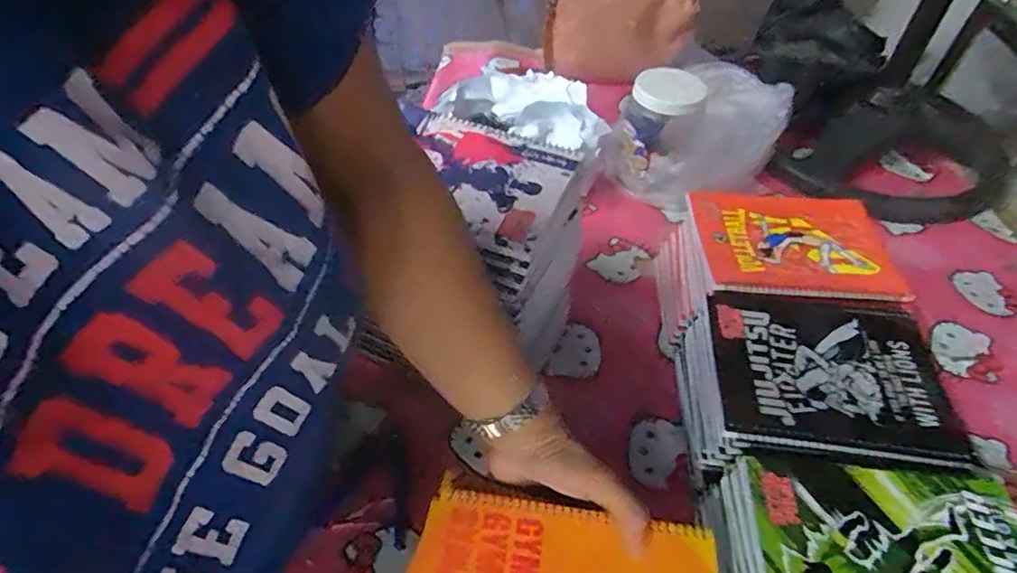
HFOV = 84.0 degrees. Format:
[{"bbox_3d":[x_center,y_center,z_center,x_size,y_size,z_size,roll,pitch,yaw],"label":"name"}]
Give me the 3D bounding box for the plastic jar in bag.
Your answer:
[{"bbox_3d":[0.290,-0.242,0.822,0.298,0.150,0.170,-33,57,-27],"label":"plastic jar in bag"}]

